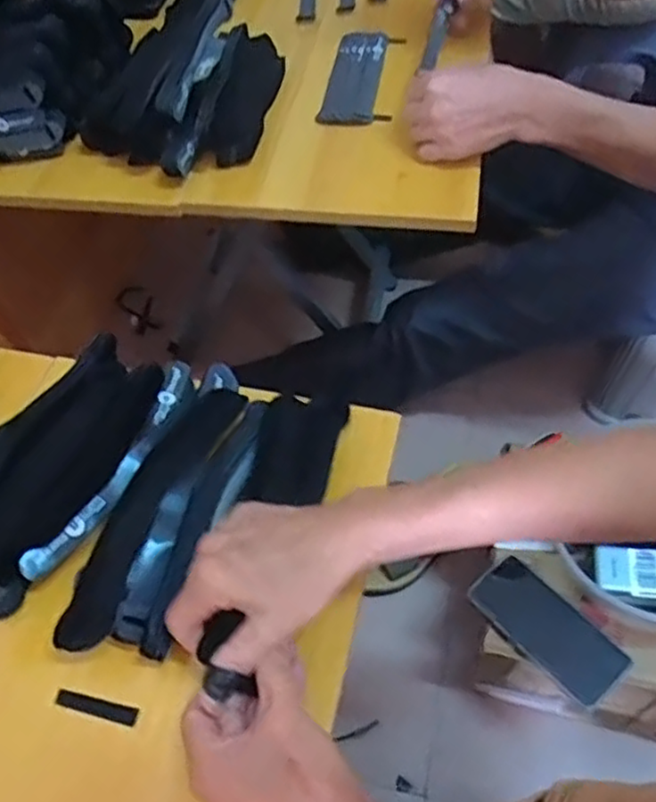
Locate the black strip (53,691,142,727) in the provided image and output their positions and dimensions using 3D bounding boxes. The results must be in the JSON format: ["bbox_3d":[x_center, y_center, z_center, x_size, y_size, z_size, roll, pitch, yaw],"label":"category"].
[{"bbox_3d":[-0.140,0.185,0.422,0.053,0.004,0.010,11,56,11],"label":"black strip"}]

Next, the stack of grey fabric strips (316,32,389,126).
[{"bbox_3d":[0.031,-0.382,0.821,0.061,0.013,0.198,6,55,8],"label":"stack of grey fabric strips"}]

